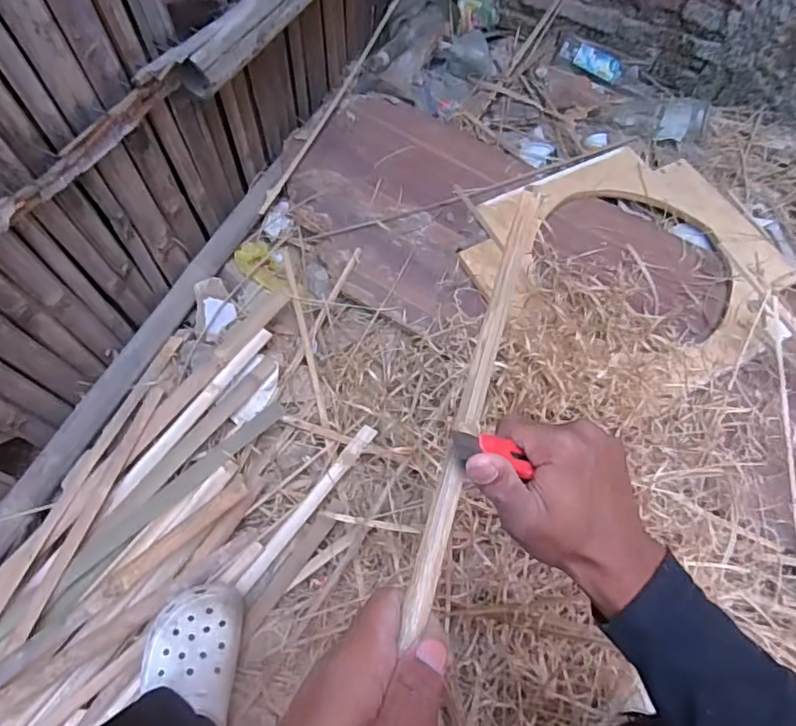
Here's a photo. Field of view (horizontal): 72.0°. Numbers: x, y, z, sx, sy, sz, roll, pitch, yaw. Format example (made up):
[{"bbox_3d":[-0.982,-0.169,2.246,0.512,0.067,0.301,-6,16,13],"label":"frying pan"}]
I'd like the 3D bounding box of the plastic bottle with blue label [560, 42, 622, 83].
[{"bbox_3d":[0.417,-0.652,1.184,0.135,0.037,0.043,21,63,7],"label":"plastic bottle with blue label"}]

